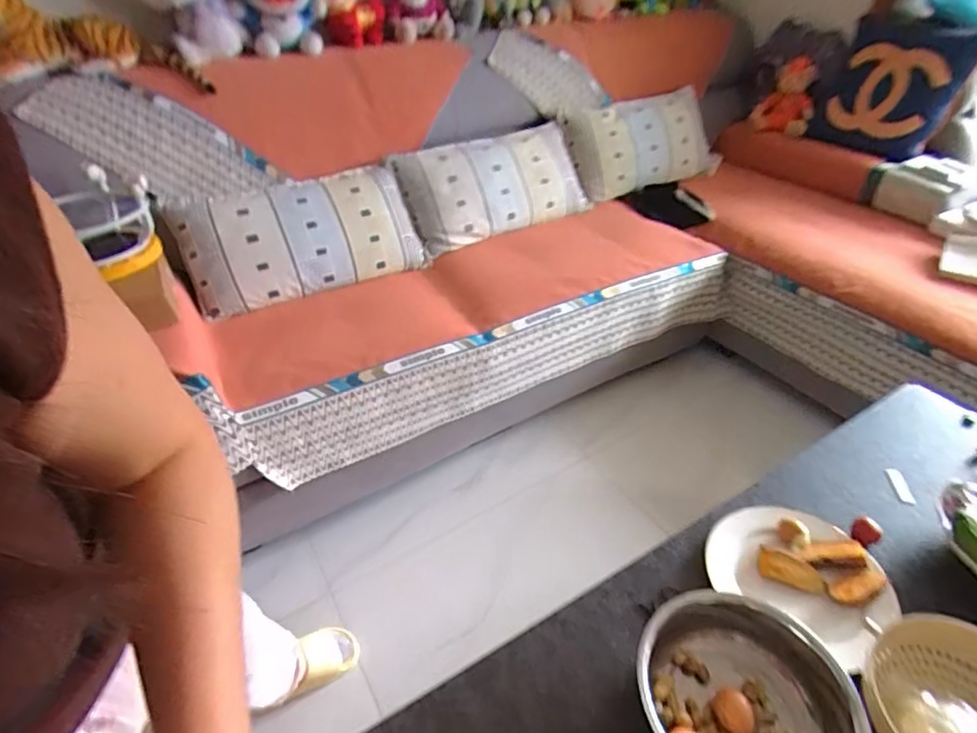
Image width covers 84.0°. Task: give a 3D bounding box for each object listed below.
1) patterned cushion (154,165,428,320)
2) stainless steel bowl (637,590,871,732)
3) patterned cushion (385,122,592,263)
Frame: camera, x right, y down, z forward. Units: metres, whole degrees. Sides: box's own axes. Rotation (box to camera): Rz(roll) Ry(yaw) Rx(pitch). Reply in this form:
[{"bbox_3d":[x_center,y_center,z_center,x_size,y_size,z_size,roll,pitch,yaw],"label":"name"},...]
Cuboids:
[{"bbox_3d":[-0.487,-0.349,1.442,0.609,0.310,0.101,-19,5,-19],"label":"patterned cushion"},{"bbox_3d":[0.292,0.392,0.631,0.230,0.094,0.224,-1,39,1],"label":"stainless steel bowl"},{"bbox_3d":[0.027,-0.564,1.719,0.639,0.263,0.214,-25,45,-26],"label":"patterned cushion"}]

